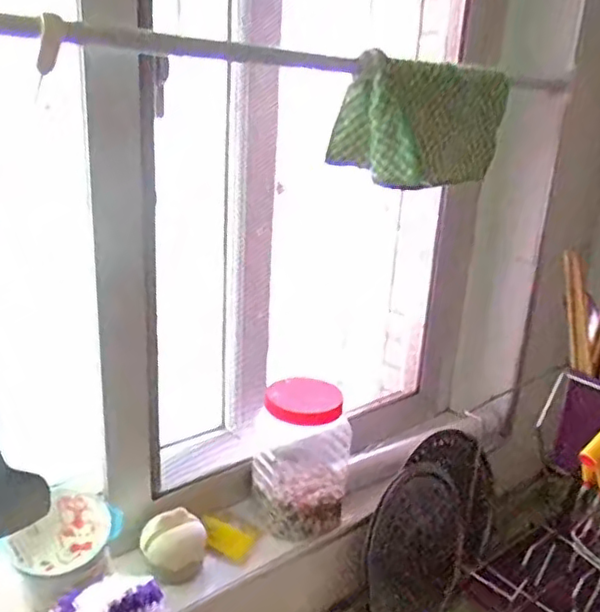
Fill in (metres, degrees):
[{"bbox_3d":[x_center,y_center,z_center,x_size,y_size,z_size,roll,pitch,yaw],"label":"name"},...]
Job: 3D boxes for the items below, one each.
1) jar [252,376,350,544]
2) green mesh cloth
[{"bbox_3d":[0.001,0.175,0.743,0.109,0.159,0.086,4,19,2],"label":"jar"},{"bbox_3d":[0.142,-0.203,0.717,0.109,0.120,0.235,15,22,30],"label":"green mesh cloth"}]

